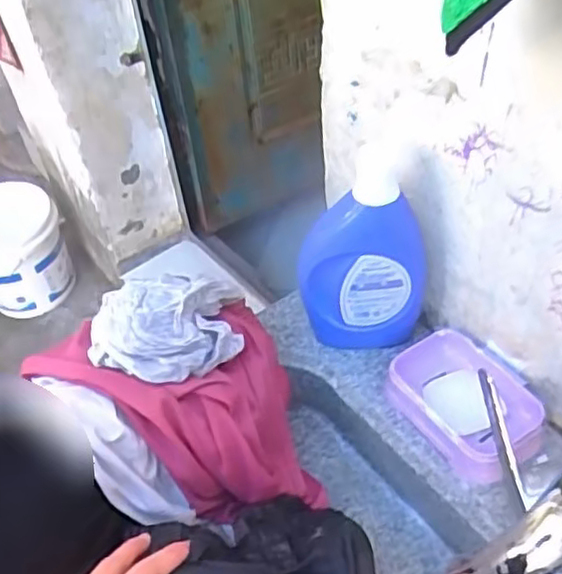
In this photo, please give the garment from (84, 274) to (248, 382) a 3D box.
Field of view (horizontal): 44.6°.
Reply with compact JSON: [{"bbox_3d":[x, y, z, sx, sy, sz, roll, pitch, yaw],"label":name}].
[{"bbox_3d":[-0.089,0.033,0.550,0.124,0.058,0.068,-15,46,-8],"label":"garment"}]

